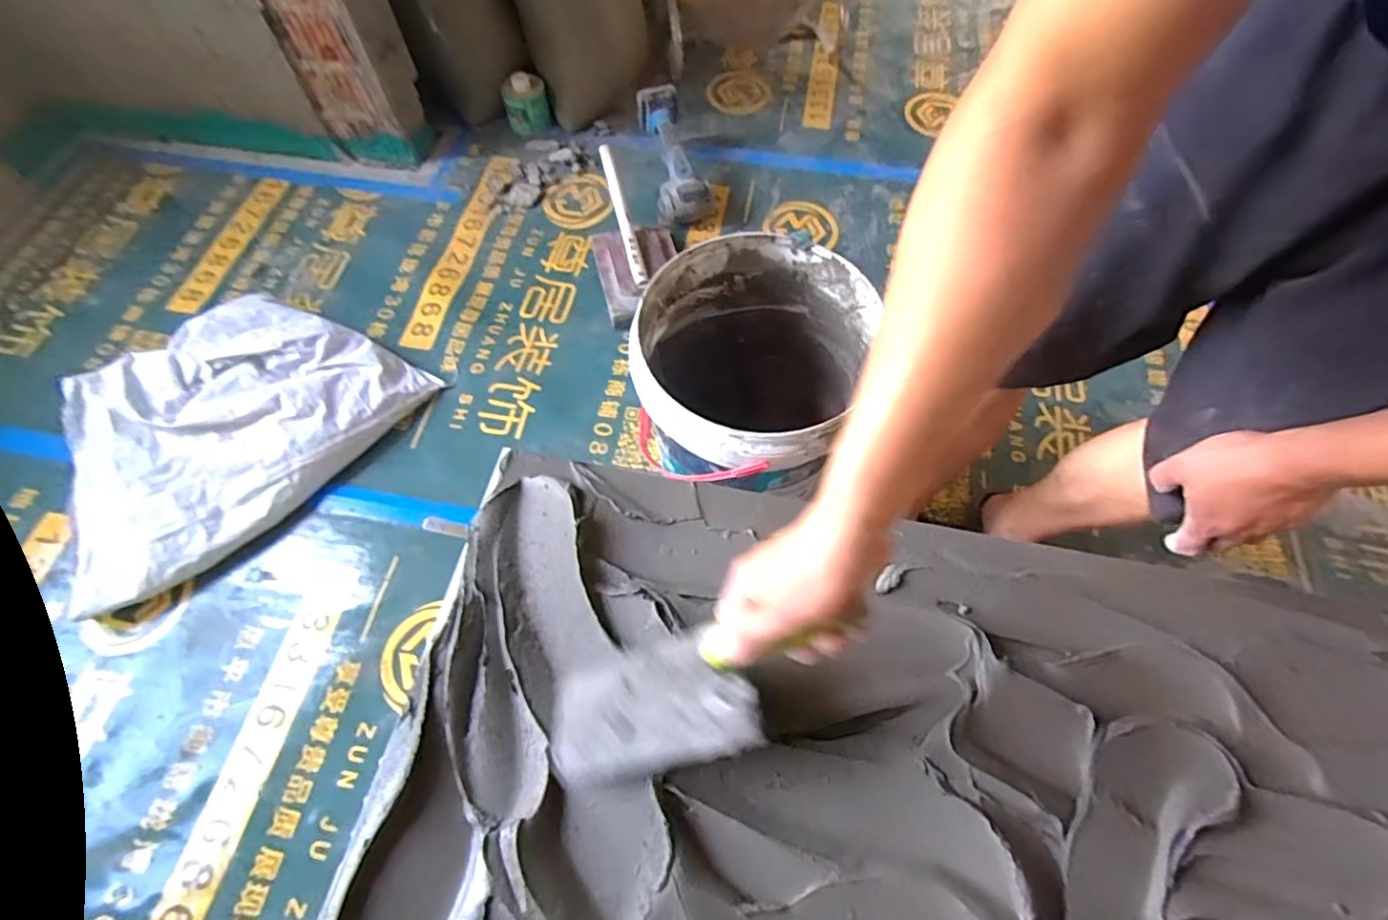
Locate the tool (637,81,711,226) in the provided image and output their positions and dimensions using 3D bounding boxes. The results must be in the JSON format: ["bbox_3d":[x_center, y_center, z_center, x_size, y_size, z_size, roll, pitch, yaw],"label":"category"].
[{"bbox_3d":[-0.042,-0.654,1.295,0.117,0.120,0.299,-15,81,-7],"label":"tool"}]

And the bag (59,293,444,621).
[{"bbox_3d":[-0.796,-0.073,1.014,0.594,0.110,0.390,-39,69,-18],"label":"bag"}]

